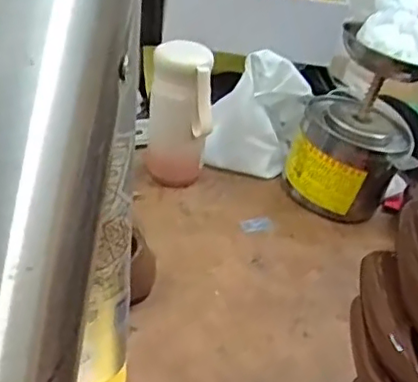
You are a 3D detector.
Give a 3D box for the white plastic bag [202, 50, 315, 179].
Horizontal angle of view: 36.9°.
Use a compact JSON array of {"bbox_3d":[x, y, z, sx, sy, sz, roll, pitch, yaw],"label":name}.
[{"bbox_3d":[0.065,-0.103,0.851,0.126,0.131,0.104,15,35,11],"label":"white plastic bag"}]

